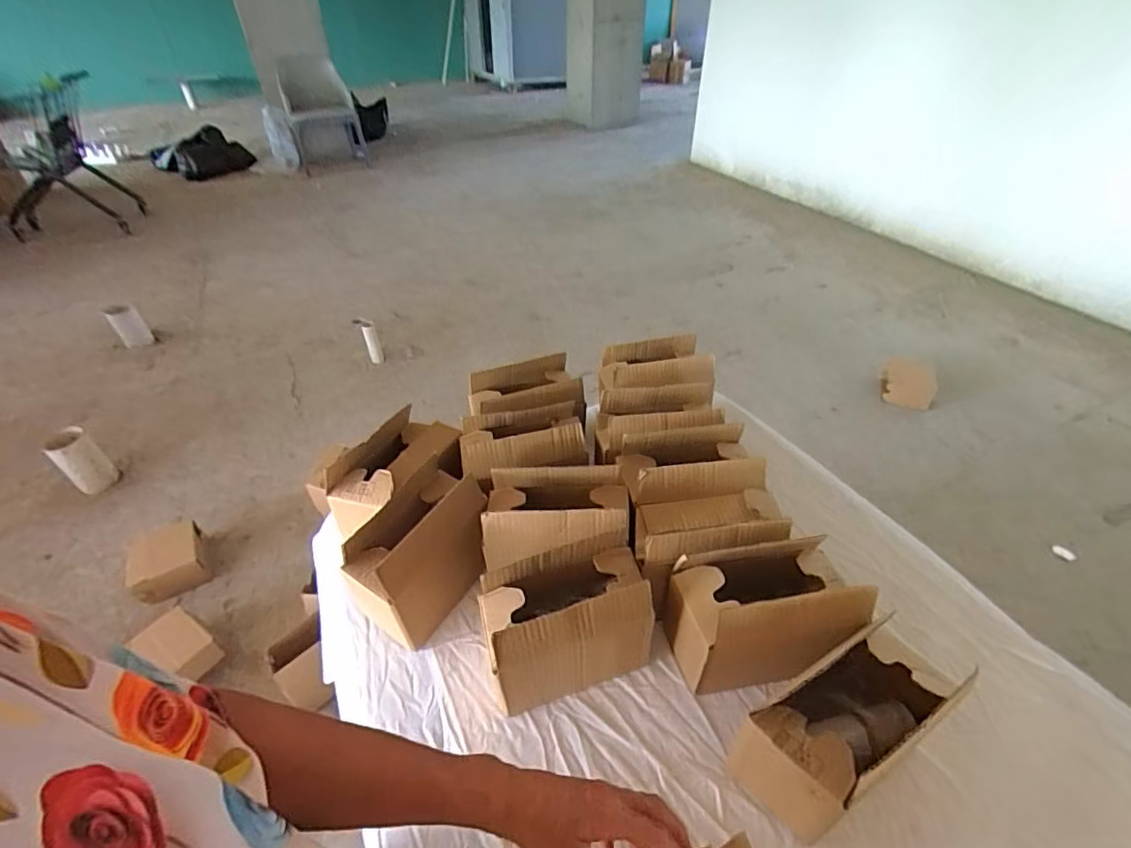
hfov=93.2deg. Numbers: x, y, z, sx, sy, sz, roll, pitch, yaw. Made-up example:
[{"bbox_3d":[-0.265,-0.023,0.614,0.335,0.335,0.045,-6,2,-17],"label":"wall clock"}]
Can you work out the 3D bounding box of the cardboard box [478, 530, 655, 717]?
[{"bbox_3d":[0.001,0.229,0.621,0.183,0.168,0.099,-13,41,-14],"label":"cardboard box"}]

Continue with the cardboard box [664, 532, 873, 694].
[{"bbox_3d":[0.219,0.220,0.610,0.182,0.154,0.103,-5,40,-5],"label":"cardboard box"}]

